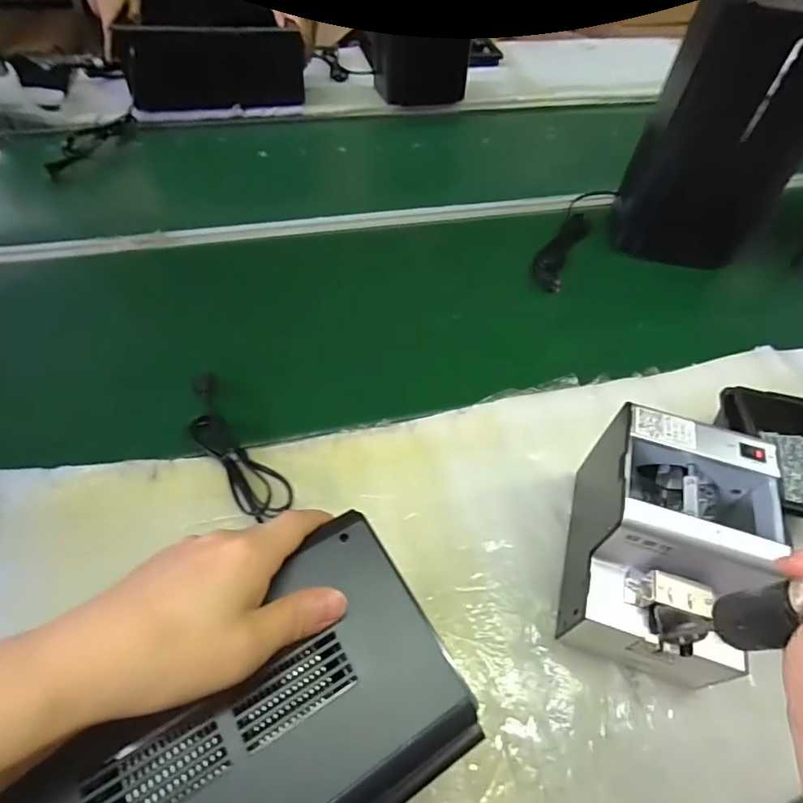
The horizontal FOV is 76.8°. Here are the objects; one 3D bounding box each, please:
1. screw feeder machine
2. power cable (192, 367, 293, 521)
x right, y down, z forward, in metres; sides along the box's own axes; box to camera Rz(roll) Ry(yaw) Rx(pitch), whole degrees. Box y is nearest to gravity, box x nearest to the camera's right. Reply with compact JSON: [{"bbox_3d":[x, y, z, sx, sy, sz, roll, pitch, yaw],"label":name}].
[{"bbox_3d":[0.227,0.127,0.442,0.127,0.147,0.175,17,53,10],"label":"screw feeder machine"},{"bbox_3d":[-0.190,0.042,0.552,0.053,0.040,0.235,-27,58,-23],"label":"power cable"}]

